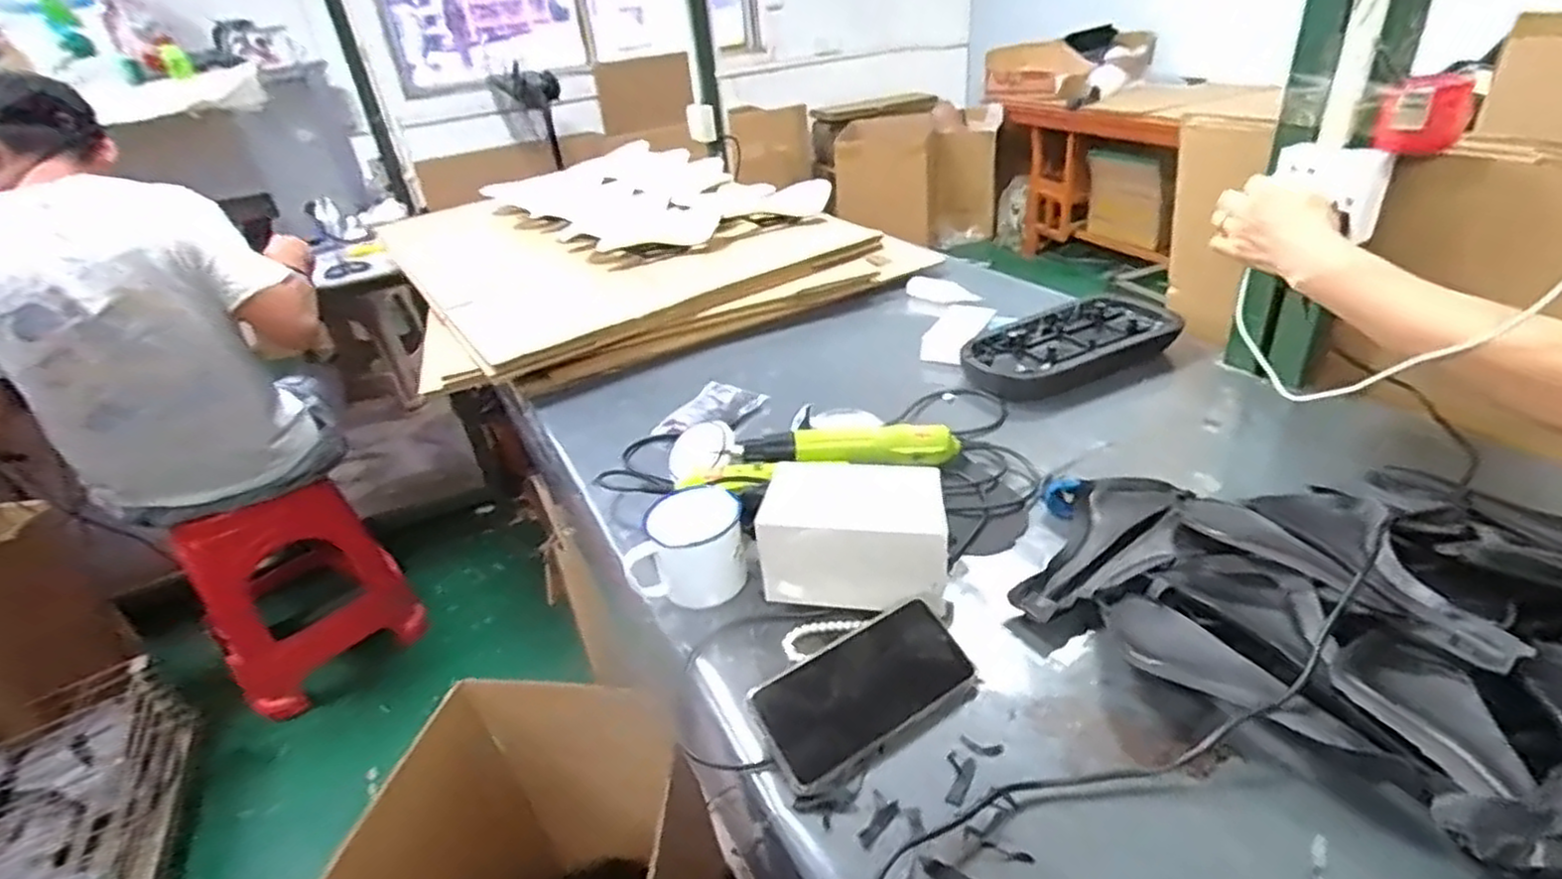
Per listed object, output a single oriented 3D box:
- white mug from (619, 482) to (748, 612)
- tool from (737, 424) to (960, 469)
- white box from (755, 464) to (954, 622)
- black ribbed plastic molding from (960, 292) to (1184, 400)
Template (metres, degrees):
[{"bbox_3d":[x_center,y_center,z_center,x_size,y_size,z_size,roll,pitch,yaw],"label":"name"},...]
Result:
[{"bbox_3d":[-0.085,0.099,0.673,0.105,0.083,0.070,-8,32,-1],"label":"white mug"},{"bbox_3d":[0.076,0.010,0.802,0.234,0.036,0.044,-4,32,4],"label":"tool"},{"bbox_3d":[0.066,0.085,0.650,0.155,0.094,0.082,3,34,16],"label":"white box"},{"bbox_3d":[0.375,-0.120,0.977,0.278,0.053,0.143,-15,33,-13],"label":"black ribbed plastic molding"}]

